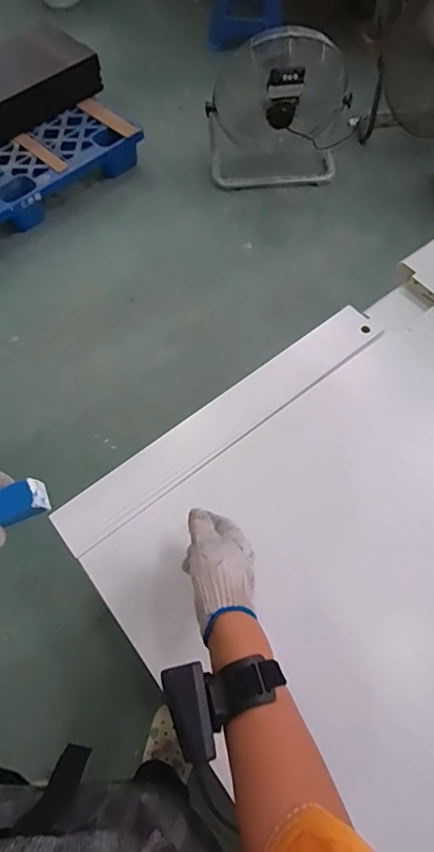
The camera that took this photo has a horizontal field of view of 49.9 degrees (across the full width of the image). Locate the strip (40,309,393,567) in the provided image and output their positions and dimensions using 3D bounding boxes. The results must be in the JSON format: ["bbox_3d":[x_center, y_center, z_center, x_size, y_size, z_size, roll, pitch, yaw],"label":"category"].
[{"bbox_3d":[0.021,-0.018,0.685,0.562,0.024,0.075,-36,70,-15],"label":"strip"}]

